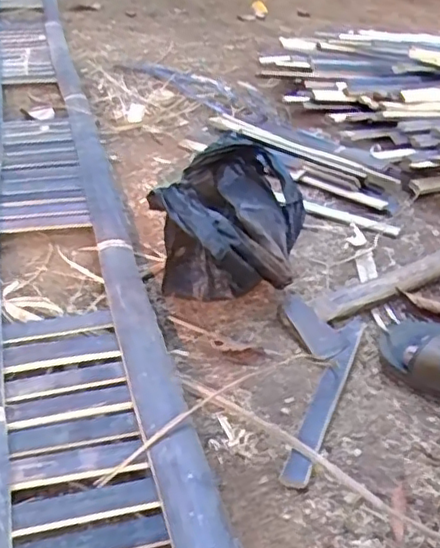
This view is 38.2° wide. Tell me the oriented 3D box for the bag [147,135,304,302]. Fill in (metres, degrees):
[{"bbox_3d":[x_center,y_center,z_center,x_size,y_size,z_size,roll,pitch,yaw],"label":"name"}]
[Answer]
[{"bbox_3d":[0.013,-0.055,0.759,0.151,0.137,0.211,11,36,11],"label":"bag"}]

